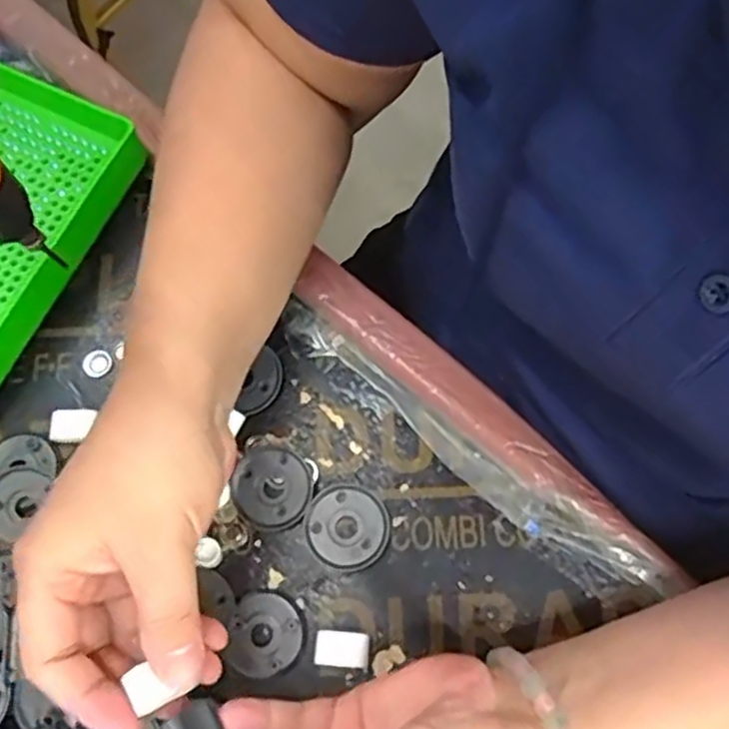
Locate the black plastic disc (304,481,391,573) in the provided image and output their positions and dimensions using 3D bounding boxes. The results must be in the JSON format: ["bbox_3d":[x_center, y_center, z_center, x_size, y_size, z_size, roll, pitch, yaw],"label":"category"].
[{"bbox_3d":[-0.009,0.084,0.380,0.042,0.006,0.044,-1,73,3],"label":"black plastic disc"}]

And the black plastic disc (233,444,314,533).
[{"bbox_3d":[-0.048,0.064,0.385,0.041,0.009,0.042,-1,73,3],"label":"black plastic disc"}]

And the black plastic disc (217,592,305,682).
[{"bbox_3d":[-0.050,0.134,0.366,0.036,0.007,0.038,-1,73,3],"label":"black plastic disc"}]

